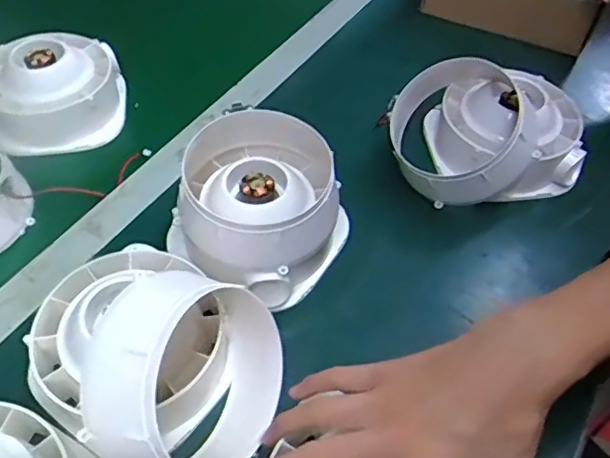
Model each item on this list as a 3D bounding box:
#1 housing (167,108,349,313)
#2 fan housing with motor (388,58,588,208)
[{"bbox_3d":[-0.037,-0.023,0.478,0.131,0.095,0.126,1,54,-1],"label":"housing"},{"bbox_3d":[0.171,-0.088,0.548,0.177,0.097,0.134,-1,54,-3],"label":"fan housing with motor"}]

